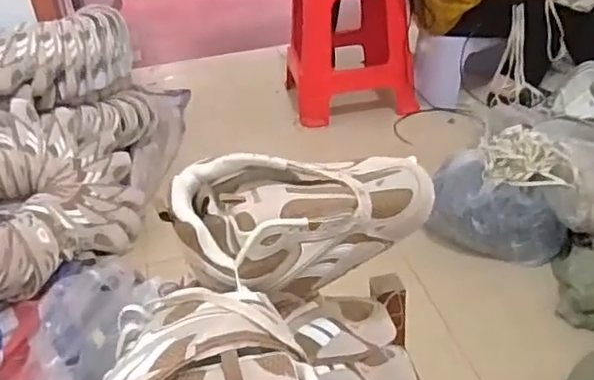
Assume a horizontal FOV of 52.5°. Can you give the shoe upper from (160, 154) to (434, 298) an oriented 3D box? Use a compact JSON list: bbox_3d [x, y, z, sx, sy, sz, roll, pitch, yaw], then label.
[{"bbox_3d":[0.006,0.020,0.556,0.241,0.106,0.109,-21,36,-23],"label":"shoe upper"}]

